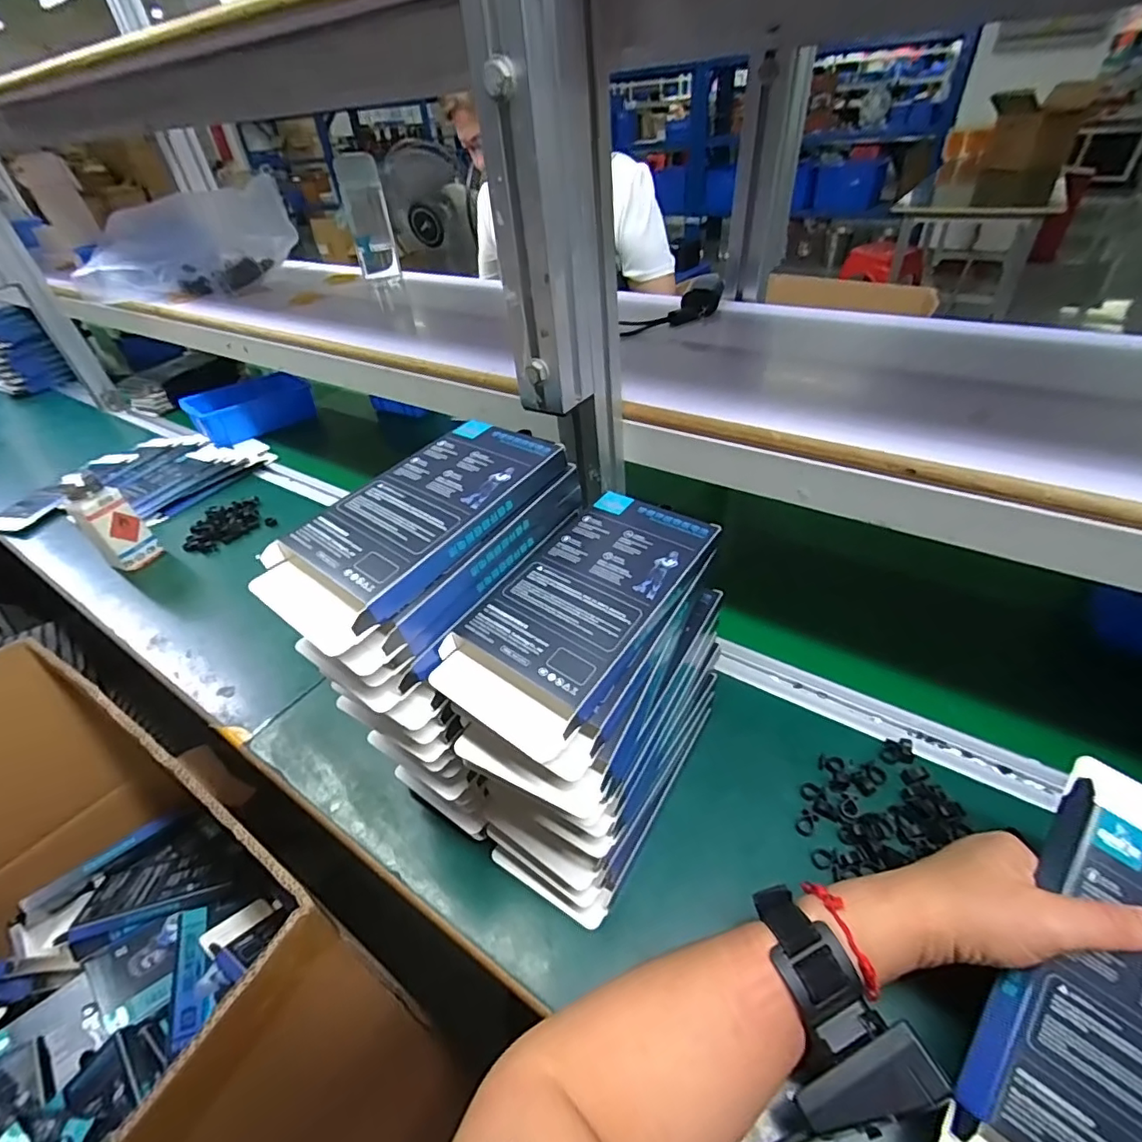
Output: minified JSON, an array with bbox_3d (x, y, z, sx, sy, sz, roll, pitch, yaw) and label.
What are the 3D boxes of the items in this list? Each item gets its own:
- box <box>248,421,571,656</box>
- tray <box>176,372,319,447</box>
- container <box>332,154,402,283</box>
[{"bbox_3d":[-0.100,-0.036,0.349,0.098,0.018,0.193,27,56,28],"label":"box"},{"bbox_3d":[-0.606,-0.314,1.029,0.194,0.062,0.145,-33,48,-29],"label":"tray"},{"bbox_3d":[-0.300,-0.517,0.810,0.061,0.148,0.058,-13,41,-9],"label":"container"}]

